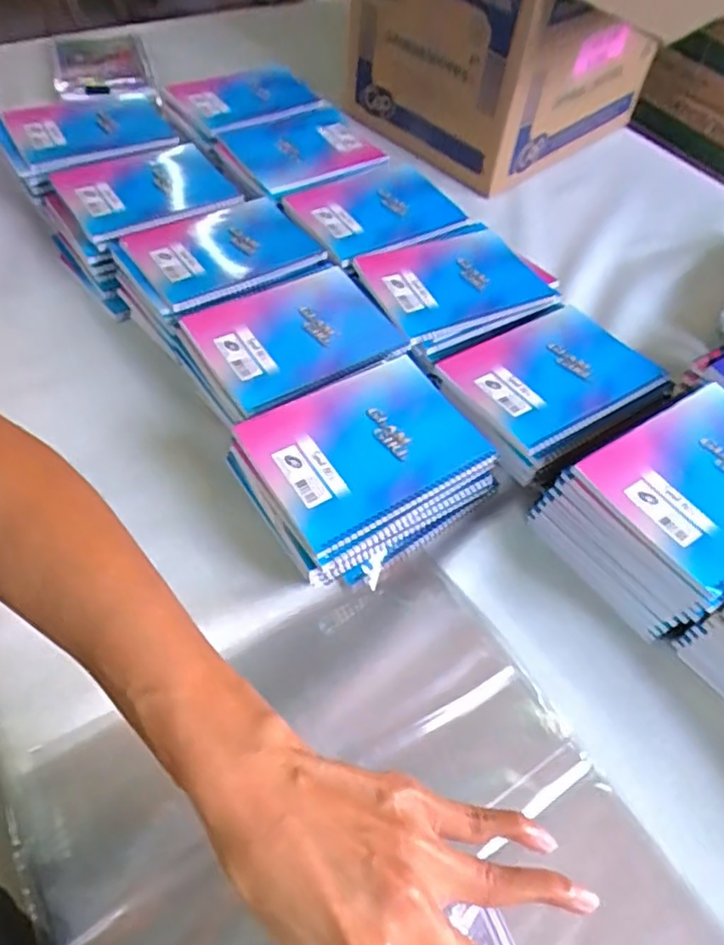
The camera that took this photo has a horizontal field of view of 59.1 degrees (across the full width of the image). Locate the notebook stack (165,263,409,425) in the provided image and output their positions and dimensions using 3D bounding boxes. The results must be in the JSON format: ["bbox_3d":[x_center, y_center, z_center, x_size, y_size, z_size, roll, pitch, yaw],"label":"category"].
[{"bbox_3d":[-0.072,-0.135,0.697,0.210,0.064,0.180,-25,60,-22],"label":"notebook stack"}]

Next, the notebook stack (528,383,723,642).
[{"bbox_3d":[0.294,0.037,0.598,0.194,0.119,0.156,-28,61,-24],"label":"notebook stack"}]

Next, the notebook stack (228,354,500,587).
[{"bbox_3d":[0.002,0.000,0.613,0.210,0.085,0.169,-32,62,-26],"label":"notebook stack"}]

